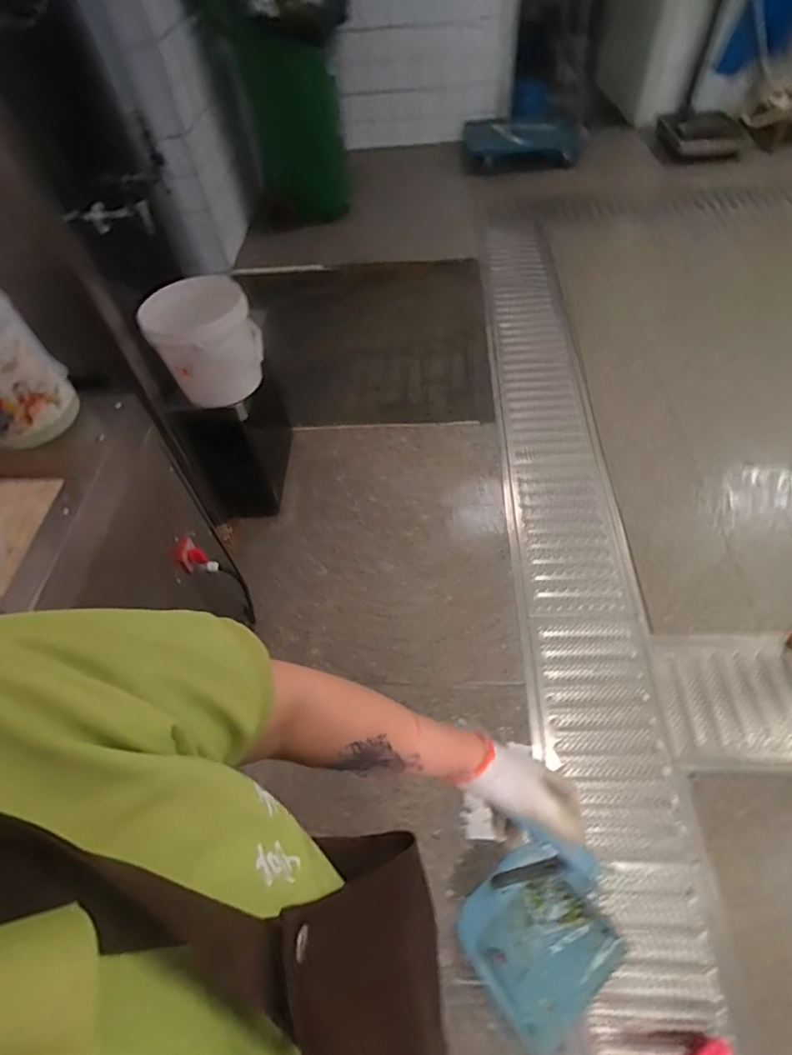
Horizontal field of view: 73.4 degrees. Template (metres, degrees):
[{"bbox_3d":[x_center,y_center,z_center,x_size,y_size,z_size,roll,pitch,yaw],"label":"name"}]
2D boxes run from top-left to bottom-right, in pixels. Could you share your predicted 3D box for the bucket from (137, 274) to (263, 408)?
[{"bbox_3d":[-0.467,-0.457,1.323,0.245,0.255,0.245,-4,55,6],"label":"bucket"}]

